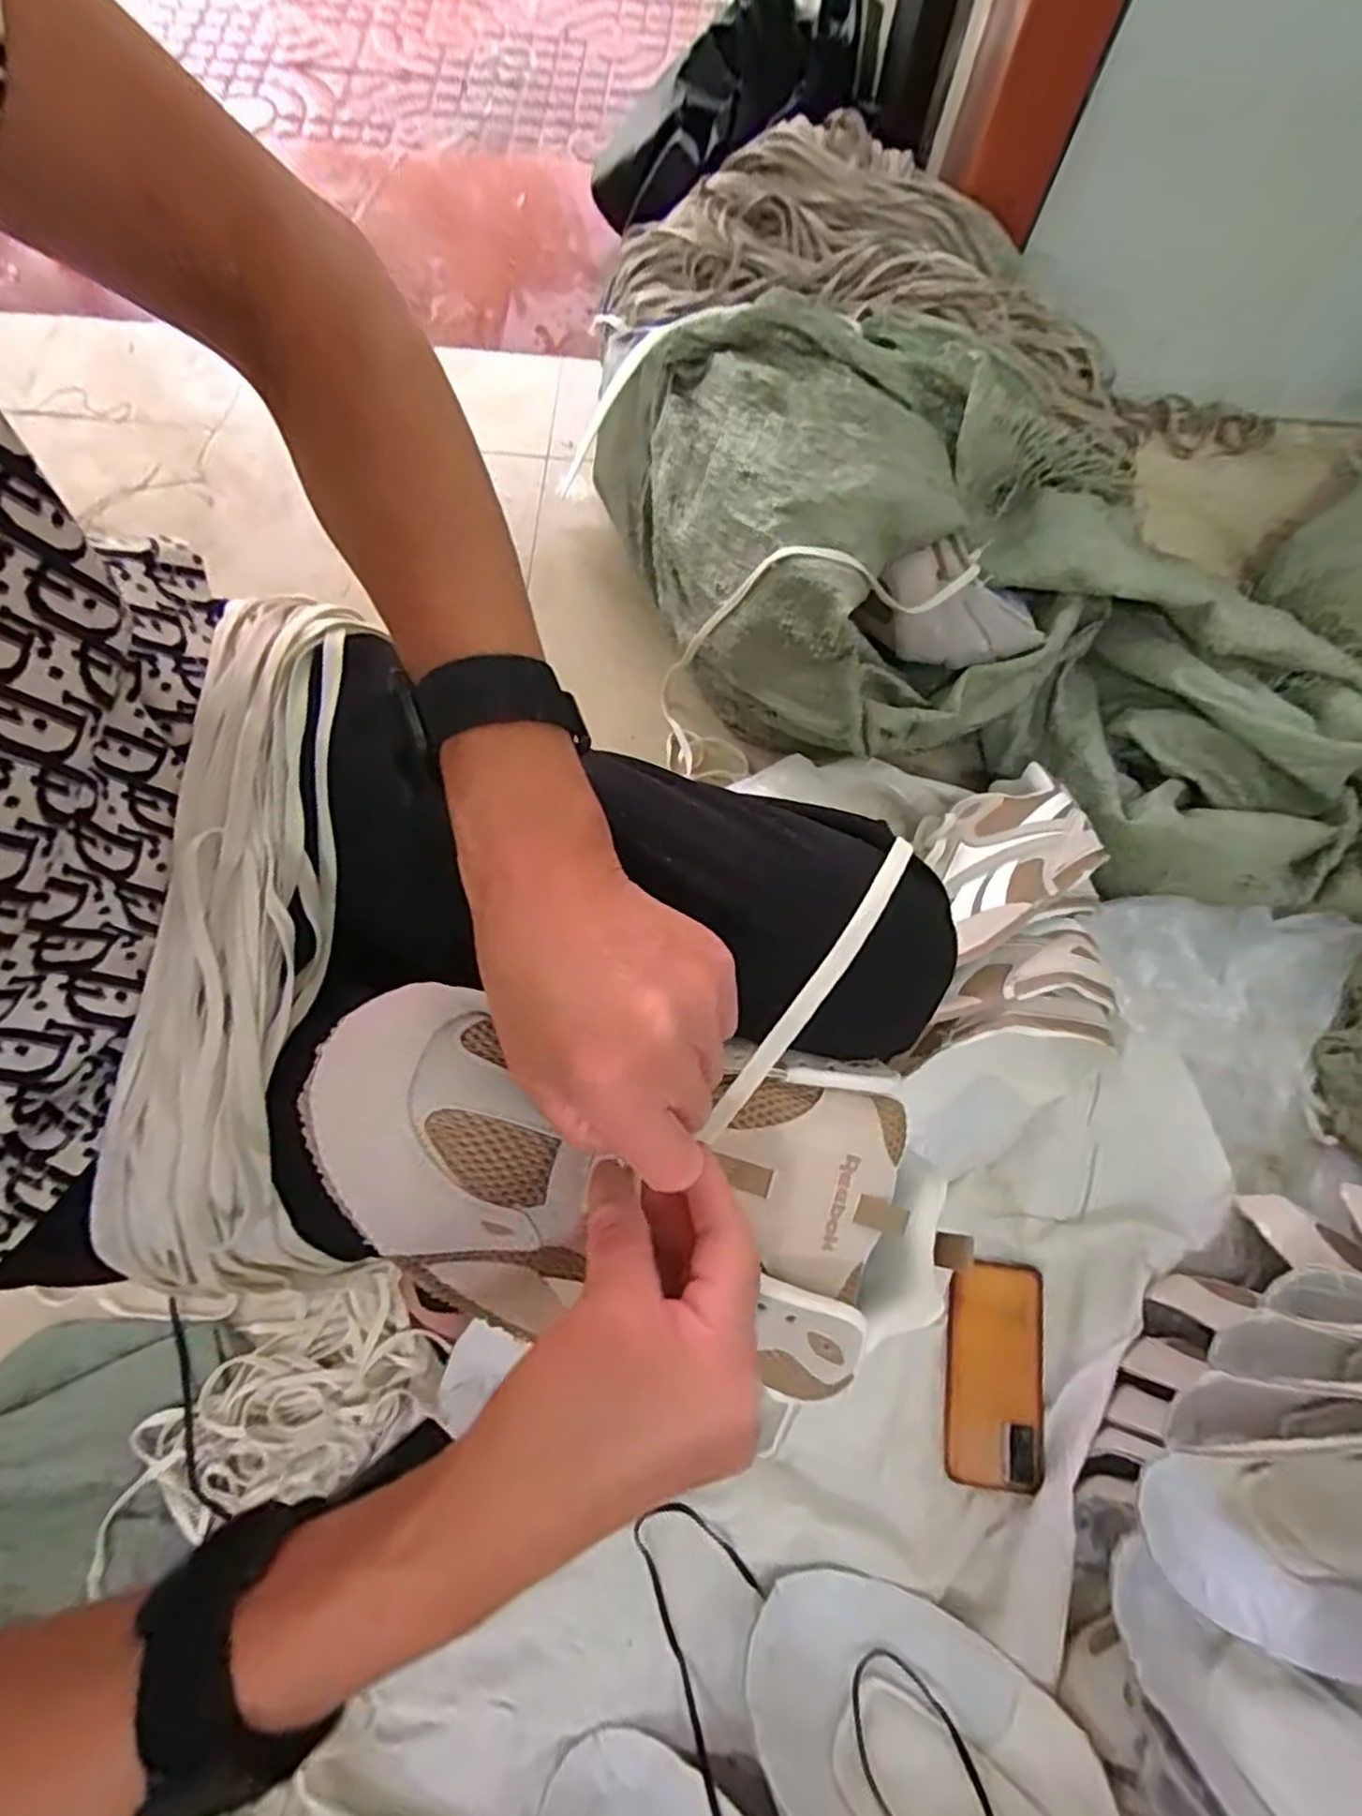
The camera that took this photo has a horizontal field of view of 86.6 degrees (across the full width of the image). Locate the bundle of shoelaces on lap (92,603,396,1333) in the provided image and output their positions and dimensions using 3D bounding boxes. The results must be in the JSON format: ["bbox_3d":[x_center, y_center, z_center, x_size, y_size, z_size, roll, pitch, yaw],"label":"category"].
[{"bbox_3d":[-0.193,0.008,0.321,0.079,0.061,0.308,-2,75,-2],"label":"bundle of shoelaces on lap"}]

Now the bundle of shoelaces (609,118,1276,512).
[{"bbox_3d":[0.197,-0.559,0.668,0.575,0.084,0.225,25,76,5],"label":"bundle of shoelaces"}]

